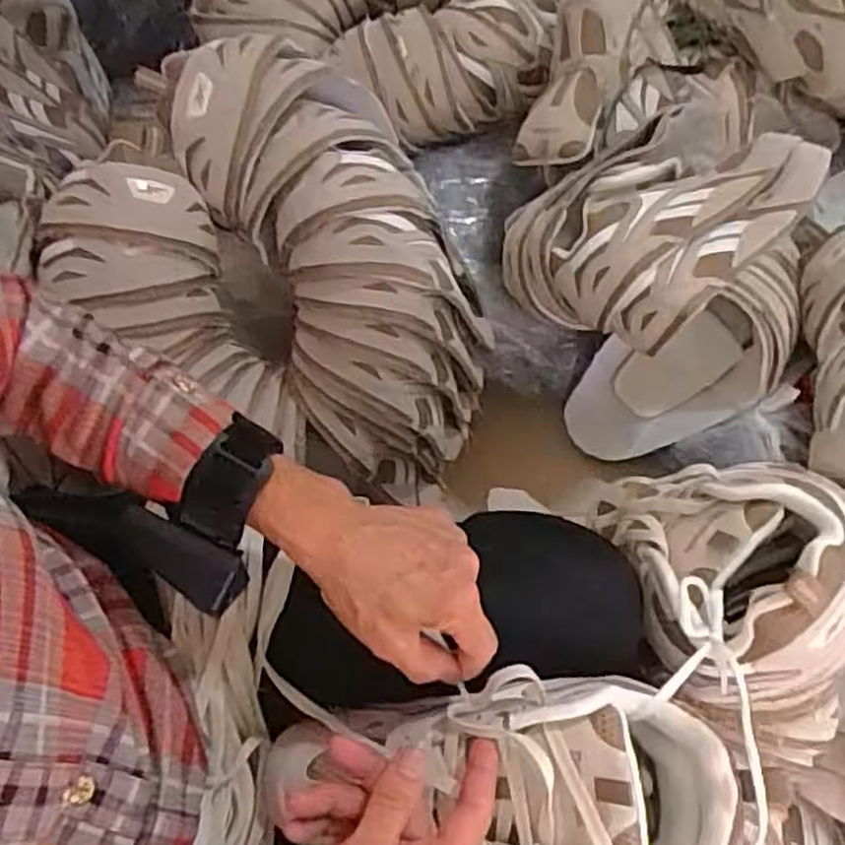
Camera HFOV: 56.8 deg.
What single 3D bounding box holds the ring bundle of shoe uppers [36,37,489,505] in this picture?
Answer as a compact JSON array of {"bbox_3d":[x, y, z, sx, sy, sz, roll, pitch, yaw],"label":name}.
[{"bbox_3d":[-0.130,-0.112,0.733,0.347,0.160,0.431,-31,100,-12],"label":"ring bundle of shoe uppers"}]

